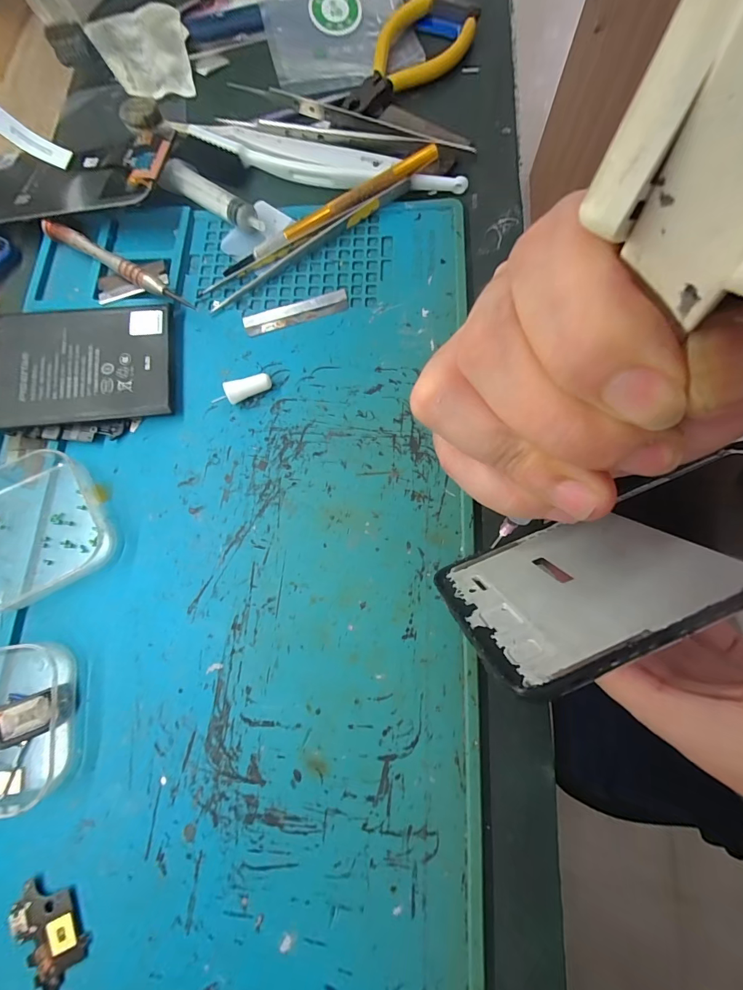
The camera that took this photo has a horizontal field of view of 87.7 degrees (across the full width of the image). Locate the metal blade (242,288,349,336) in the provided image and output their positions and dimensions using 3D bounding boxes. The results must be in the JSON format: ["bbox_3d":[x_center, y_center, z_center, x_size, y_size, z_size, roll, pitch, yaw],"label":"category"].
[{"bbox_3d":[-0.041,-0.100,0.210,0.057,0.004,0.013,-15,77,-2],"label":"metal blade"}]

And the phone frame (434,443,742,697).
[{"bbox_3d":[0.103,0.016,0.138,0.152,0.074,0.004,-23,108,-2],"label":"phone frame"}]

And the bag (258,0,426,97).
[{"bbox_3d":[-0.029,-0.343,0.259,0.096,0.013,0.171,-14,77,-1],"label":"bag"}]

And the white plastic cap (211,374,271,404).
[{"bbox_3d":[-0.065,-0.053,0.197,0.029,0.009,0.010,-20,77,-3],"label":"white plastic cap"}]

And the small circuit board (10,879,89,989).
[{"bbox_3d":[-0.122,0.168,0.147,0.021,0.004,0.040,-39,79,-7],"label":"small circuit board"}]

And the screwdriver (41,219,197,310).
[{"bbox_3d":[-0.144,-0.129,0.216,0.104,0.013,0.009,32,80,9],"label":"screwdriver"}]

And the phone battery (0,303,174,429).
[{"bbox_3d":[-0.149,-0.068,0.198,0.087,0.004,0.063,-6,78,-5],"label":"phone battery"}]

